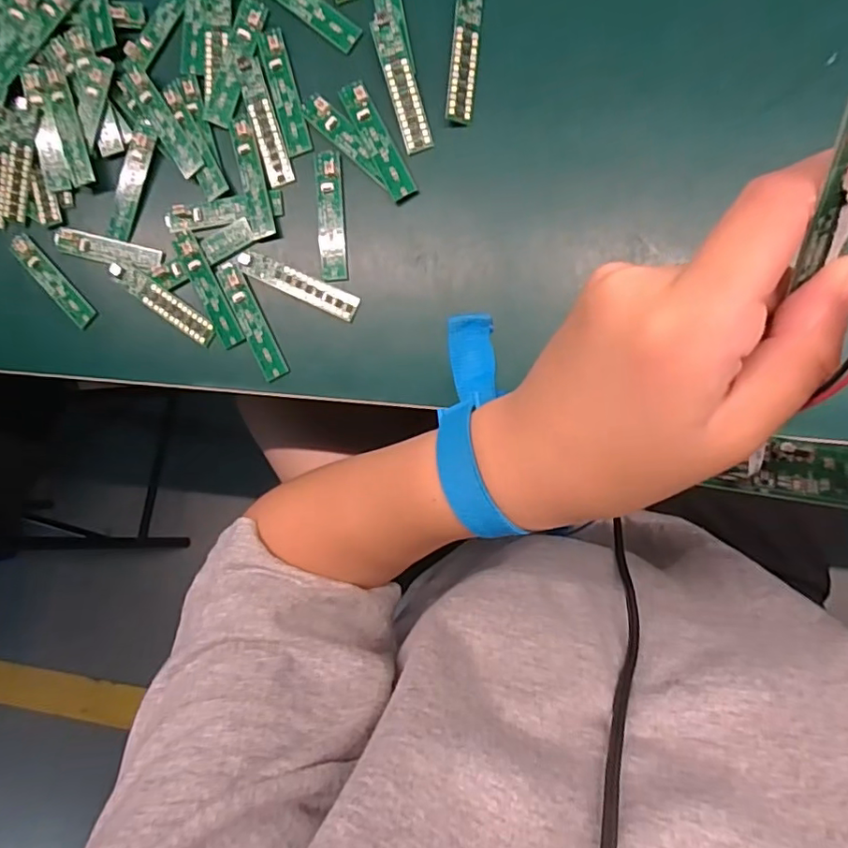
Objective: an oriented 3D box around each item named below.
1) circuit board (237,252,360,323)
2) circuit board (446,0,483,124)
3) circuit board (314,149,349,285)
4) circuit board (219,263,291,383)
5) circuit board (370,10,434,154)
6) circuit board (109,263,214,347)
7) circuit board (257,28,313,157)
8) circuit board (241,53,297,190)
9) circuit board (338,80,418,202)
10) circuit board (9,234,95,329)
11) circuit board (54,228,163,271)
[{"bbox_3d":[-0.085,-0.094,0.373,0.087,0.005,0.017,25,96,6],"label":"circuit board"},{"bbox_3d":[0.026,-0.236,0.349,0.017,0.004,0.086,4,95,-20],"label":"circuit board"},{"bbox_3d":[-0.063,-0.139,0.368,0.018,0.004,0.084,-3,93,8],"label":"circuit board"},{"bbox_3d":[-0.118,-0.071,0.378,0.017,0.004,0.084,-24,90,8],"label":"circuit board"},{"bbox_3d":[-0.015,-0.217,0.352,0.018,0.008,0.083,-16,91,8],"label":"circuit board"},{"bbox_3d":[-0.185,-0.086,0.388,0.085,0.005,0.018,36,97,5],"label":"circuit board"},{"bbox_3d":[-0.094,-0.223,0.370,0.020,0.004,0.082,-15,91,8],"label":"circuit board"},{"bbox_3d":[-0.108,-0.204,0.371,0.018,0.004,0.086,-16,91,8],"label":"circuit board"},{"bbox_3d":[-0.030,-0.186,0.361,0.016,0.005,0.082,-28,89,8],"label":"circuit board"},{"bbox_3d":[-0.272,-0.105,0.403,0.016,0.006,0.082,-43,87,8],"label":"circuit board"},{"bbox_3d":[-0.228,-0.124,0.394,0.085,0.004,0.017,15,95,7],"label":"circuit board"}]

